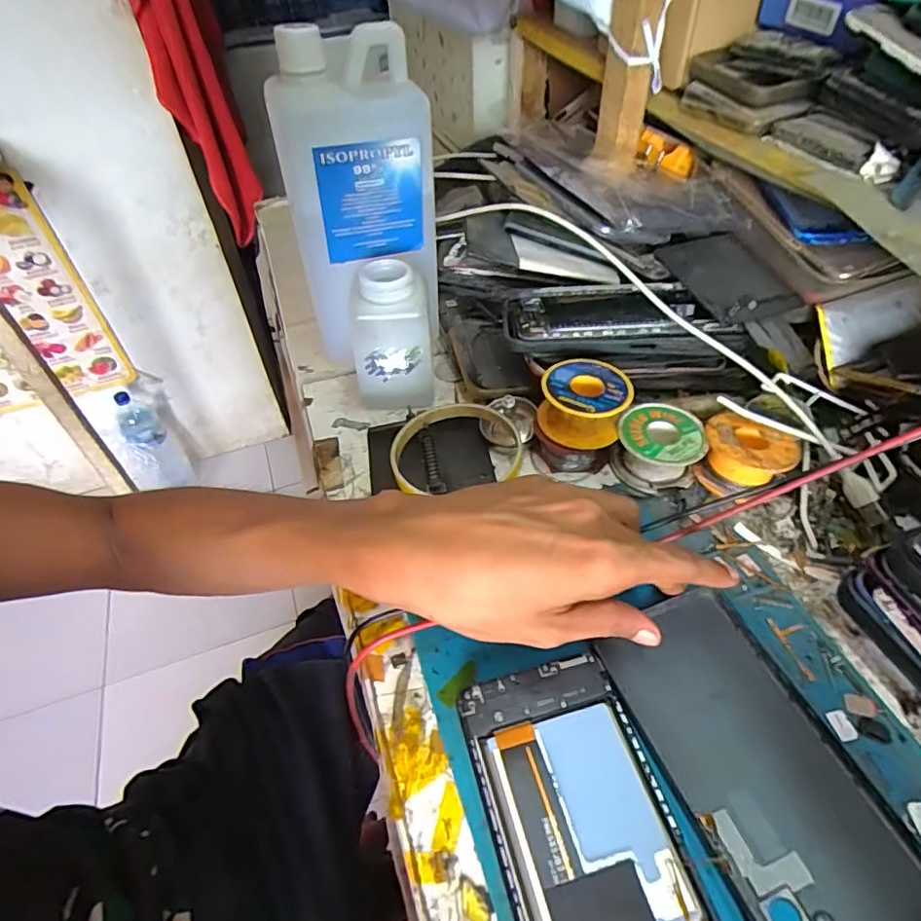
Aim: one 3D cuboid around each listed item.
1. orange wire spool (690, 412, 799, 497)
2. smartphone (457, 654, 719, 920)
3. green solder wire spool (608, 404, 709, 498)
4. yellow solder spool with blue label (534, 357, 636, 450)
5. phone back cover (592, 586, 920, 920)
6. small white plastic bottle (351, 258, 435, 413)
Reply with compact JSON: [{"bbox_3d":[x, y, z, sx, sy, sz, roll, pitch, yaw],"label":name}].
[{"bbox_3d":[0.174,-0.001,0.342,0.048,0.033,0.051,-1,48,2],"label":"orange wire spool"},{"bbox_3d":[0.054,0.159,0.216,0.071,0.011,0.156,-13,48,-10],"label":"smartphone"},{"bbox_3d":[0.126,-0.008,0.354,0.051,0.030,0.052,-1,48,2],"label":"green solder wire spool"},{"bbox_3d":[0.077,-0.035,0.350,0.052,0.036,0.050,-1,48,2],"label":"yellow solder spool with blue label"},{"bbox_3d":[0.131,0.136,0.237,0.076,0.006,0.159,-17,50,-13],"label":"phone back cover"},{"bbox_3d":[-0.047,-0.082,0.383,0.057,0.094,0.046,-14,49,-10],"label":"small white plastic bottle"}]

